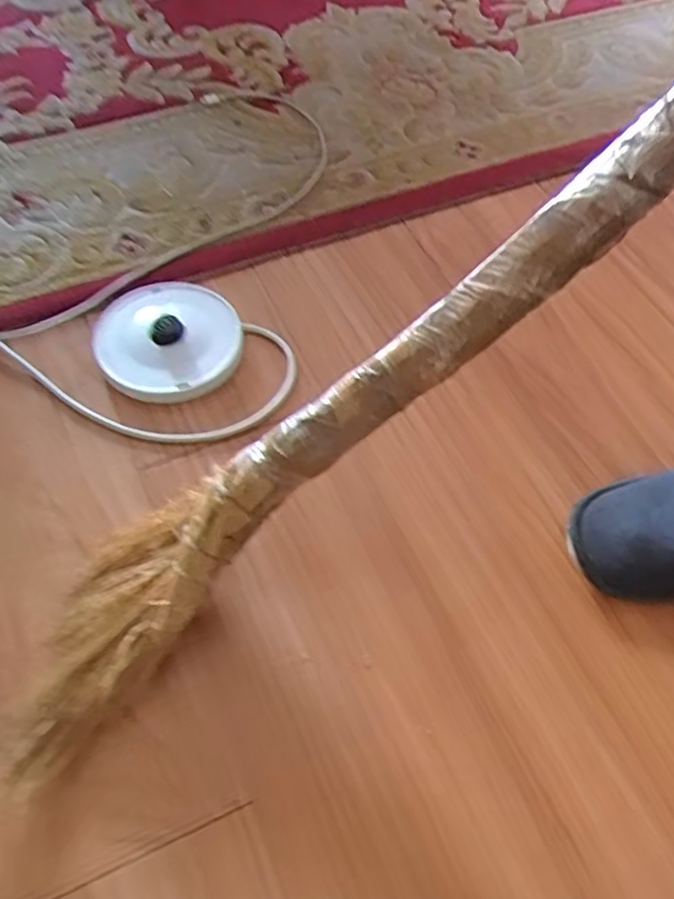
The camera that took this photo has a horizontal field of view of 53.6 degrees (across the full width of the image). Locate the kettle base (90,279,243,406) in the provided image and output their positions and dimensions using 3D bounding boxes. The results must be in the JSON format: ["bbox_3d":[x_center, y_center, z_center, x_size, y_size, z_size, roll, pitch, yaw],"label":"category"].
[{"bbox_3d":[-0.175,-0.119,0.693,0.145,0.026,0.150,0,59,-1],"label":"kettle base"}]

